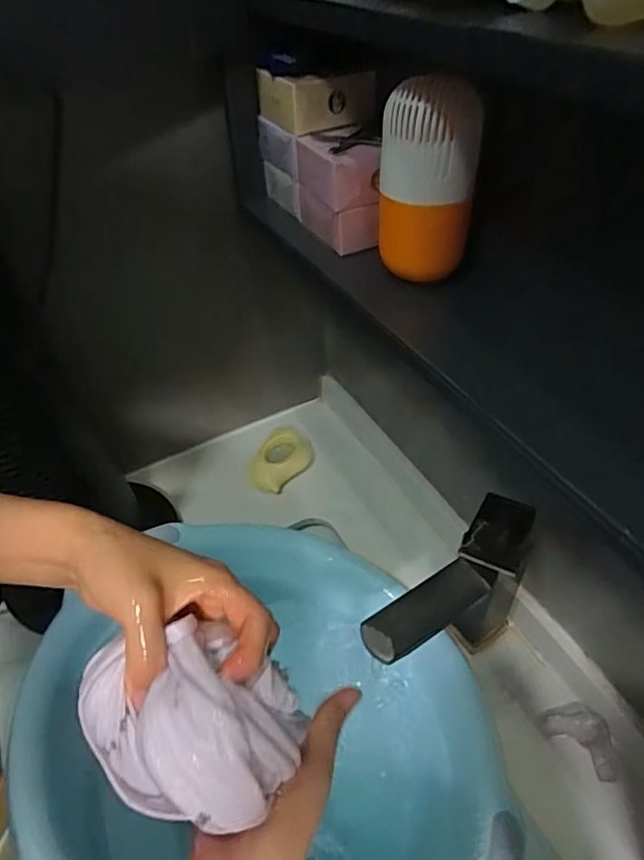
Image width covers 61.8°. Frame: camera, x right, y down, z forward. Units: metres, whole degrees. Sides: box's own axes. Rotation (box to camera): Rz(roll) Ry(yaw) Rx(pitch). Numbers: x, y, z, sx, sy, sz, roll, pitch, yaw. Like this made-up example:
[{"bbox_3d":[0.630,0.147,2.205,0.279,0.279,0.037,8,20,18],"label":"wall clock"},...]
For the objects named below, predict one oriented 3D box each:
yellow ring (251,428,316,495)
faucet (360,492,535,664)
[{"bbox_3d":[-0.051,0.043,0.711,0.067,0.030,0.095,10,45,13],"label":"yellow ring"},{"bbox_3d":[0.110,0.151,0.456,0.158,0.202,0.058,-28,49,-24],"label":"faucet"}]

